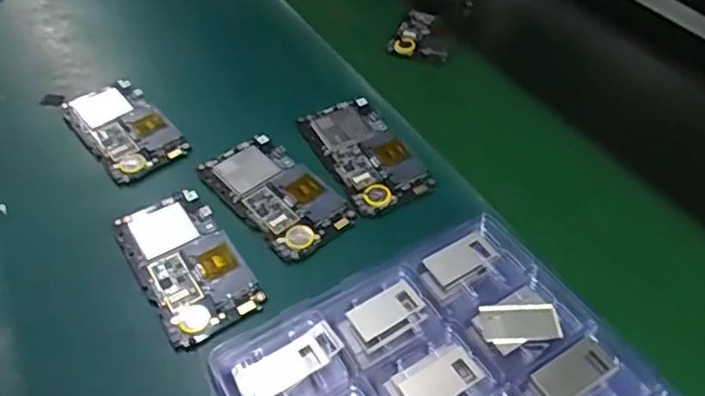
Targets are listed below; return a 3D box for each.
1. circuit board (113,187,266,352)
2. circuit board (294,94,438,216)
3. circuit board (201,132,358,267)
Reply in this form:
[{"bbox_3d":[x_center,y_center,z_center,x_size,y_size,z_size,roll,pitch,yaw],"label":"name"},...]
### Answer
[{"bbox_3d":[-0.117,0.044,0.435,0.066,0.007,0.125,-28,53,-20],"label":"circuit board"},{"bbox_3d":[0.010,-0.039,0.505,0.068,0.007,0.126,-22,51,-16],"label":"circuit board"},{"bbox_3d":[-0.060,-0.005,0.477,0.068,0.005,0.124,-33,55,-24],"label":"circuit board"}]

